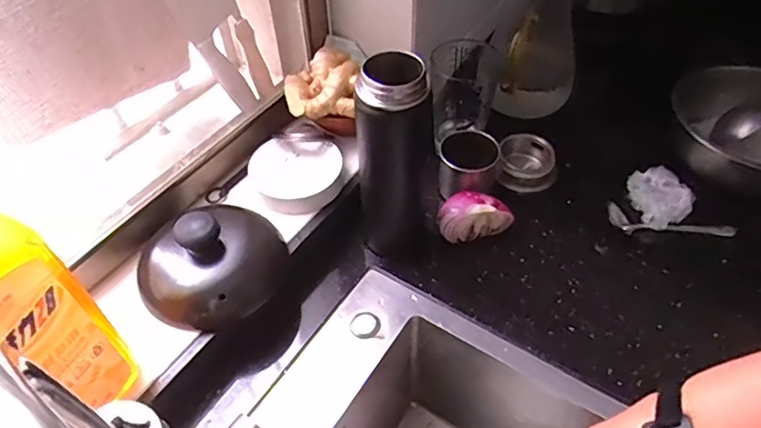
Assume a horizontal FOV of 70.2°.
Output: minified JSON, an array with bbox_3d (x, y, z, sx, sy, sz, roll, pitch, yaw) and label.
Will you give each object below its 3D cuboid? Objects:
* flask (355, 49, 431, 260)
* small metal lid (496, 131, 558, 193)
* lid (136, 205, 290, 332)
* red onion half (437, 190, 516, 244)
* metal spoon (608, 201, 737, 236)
[{"bbox_3d":[0.016,-0.051,0.559,0.074,0.246,0.063,3,45,5],"label":"flask"},{"bbox_3d":[0.193,-0.069,0.704,0.074,0.039,0.071,14,46,15],"label":"small metal lid"},{"bbox_3d":[-0.173,0.037,0.549,0.146,0.087,0.124,-23,48,-20],"label":"lid"},{"bbox_3d":[0.109,0.002,0.641,0.083,0.049,0.039,-12,45,-11],"label":"red onion half"},{"bbox_3d":[0.348,0.012,0.647,0.149,0.020,0.025,8,51,7],"label":"metal spoon"}]

